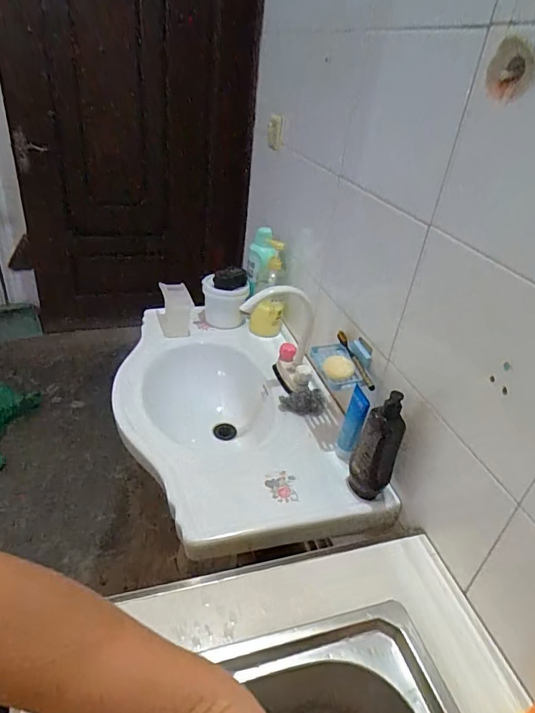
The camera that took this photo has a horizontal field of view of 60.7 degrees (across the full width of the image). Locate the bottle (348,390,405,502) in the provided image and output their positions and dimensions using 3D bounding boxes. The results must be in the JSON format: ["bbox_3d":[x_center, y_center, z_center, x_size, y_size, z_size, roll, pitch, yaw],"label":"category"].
[{"bbox_3d":[0.192,0.152,0.792,0.070,0.207,0.058,18,35,16],"label":"bottle"}]

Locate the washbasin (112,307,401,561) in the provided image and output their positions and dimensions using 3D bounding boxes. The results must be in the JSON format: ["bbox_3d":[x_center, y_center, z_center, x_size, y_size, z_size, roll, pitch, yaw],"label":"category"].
[{"bbox_3d":[-0.104,0.147,1.060,0.450,0.162,0.755,-5,35,-19],"label":"washbasin"}]

